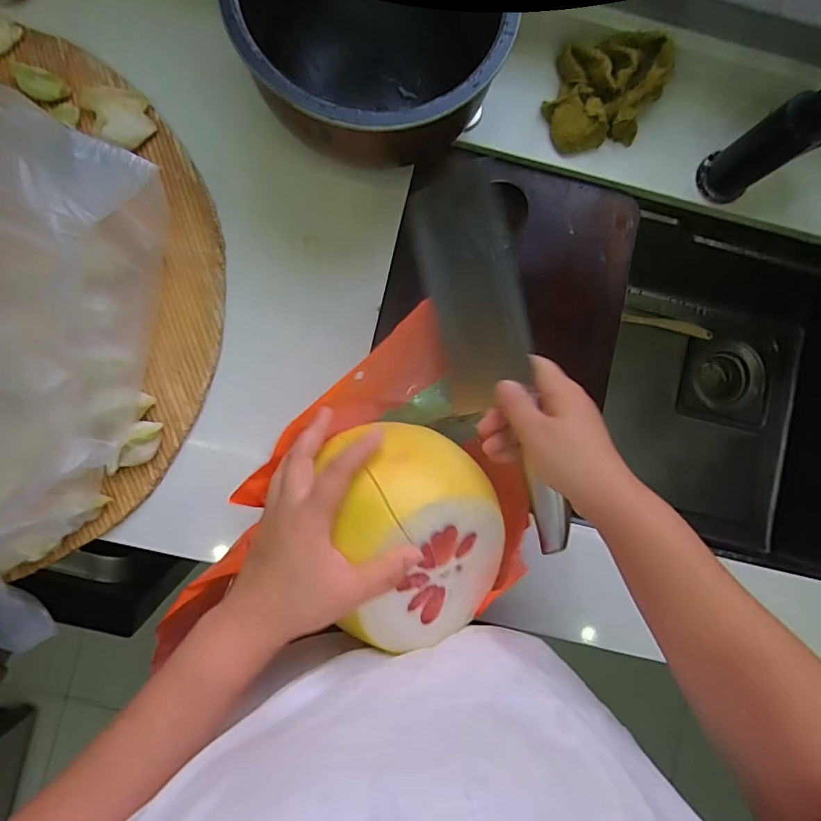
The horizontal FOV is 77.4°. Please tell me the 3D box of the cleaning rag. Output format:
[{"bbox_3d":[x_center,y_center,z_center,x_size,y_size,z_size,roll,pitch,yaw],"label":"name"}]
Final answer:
[{"bbox_3d":[0.197,-0.316,0.511,0.120,0.055,0.098,-5,87,-4],"label":"cleaning rag"}]

